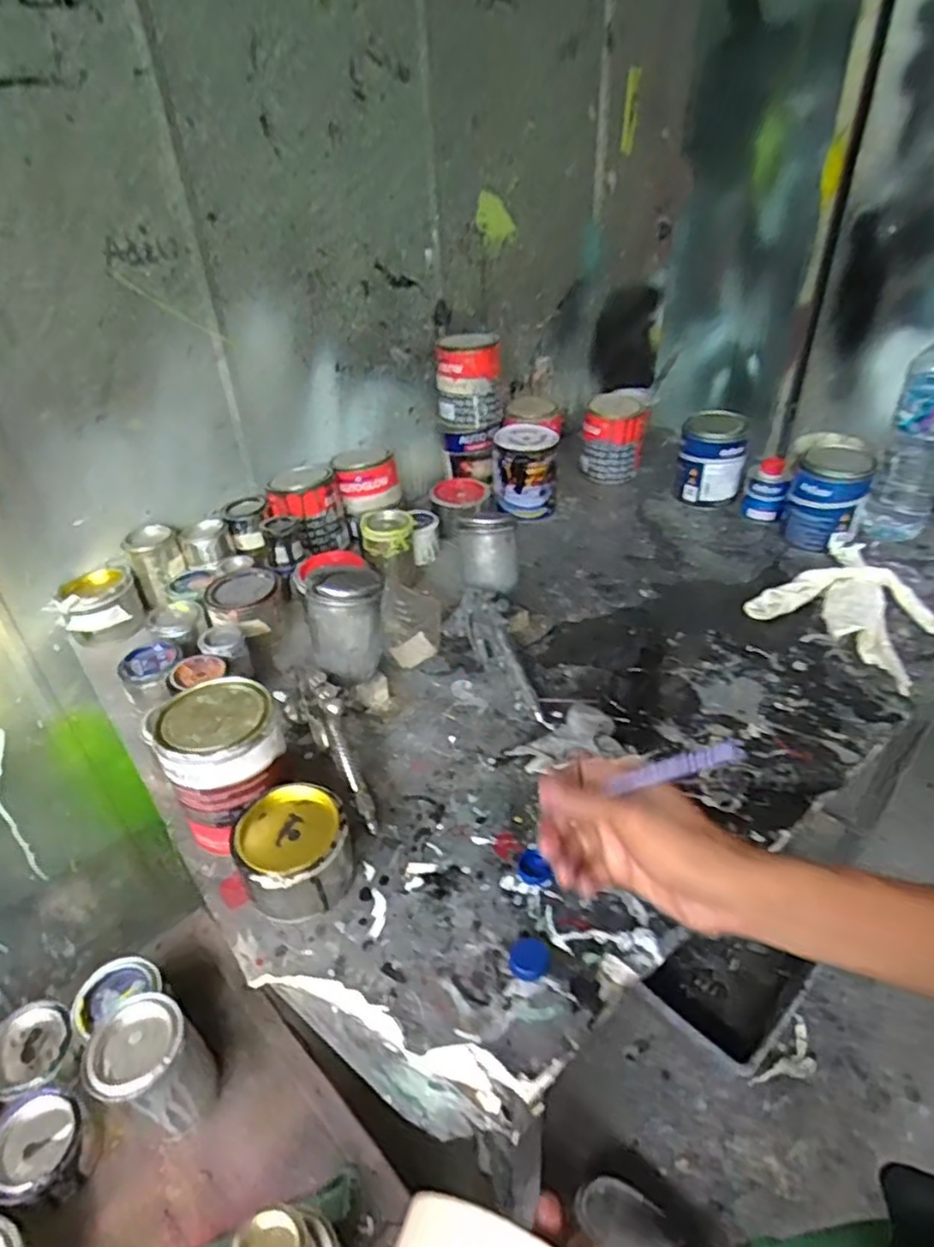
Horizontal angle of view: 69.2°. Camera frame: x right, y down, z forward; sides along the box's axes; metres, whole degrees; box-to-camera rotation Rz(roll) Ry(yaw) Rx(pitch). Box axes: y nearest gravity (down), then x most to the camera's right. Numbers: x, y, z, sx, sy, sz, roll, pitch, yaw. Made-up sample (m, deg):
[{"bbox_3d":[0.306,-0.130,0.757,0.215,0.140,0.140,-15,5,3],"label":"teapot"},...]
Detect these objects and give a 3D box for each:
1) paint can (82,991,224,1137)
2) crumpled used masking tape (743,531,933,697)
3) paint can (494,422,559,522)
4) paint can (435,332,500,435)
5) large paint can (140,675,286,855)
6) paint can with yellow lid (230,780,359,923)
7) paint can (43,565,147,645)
[{"bbox_3d":[-0.250,0.361,0.548,0.071,0.097,0.073,-2,36,2],"label":"paint can"},{"bbox_3d":[0.547,-0.033,0.921,0.269,0.036,0.213,-28,42,-30],"label":"crumpled used masking tape"},{"bbox_3d":[0.101,-0.257,1.171,0.108,0.140,0.101,-3,36,2],"label":"paint can"},{"bbox_3d":[0.003,-0.417,1.171,0.111,0.135,0.101,-3,36,2],"label":"paint can"},{"bbox_3d":[-0.230,0.129,0.646,0.105,0.116,0.114,-2,36,2],"label":"large paint can"},{"bbox_3d":[-0.153,0.207,0.610,0.099,0.075,0.103,-2,36,2],"label":"paint can with yellow lid"},{"bbox_3d":[-0.520,-0.025,0.955,0.112,0.071,0.100,-21,39,-22],"label":"paint can"}]

